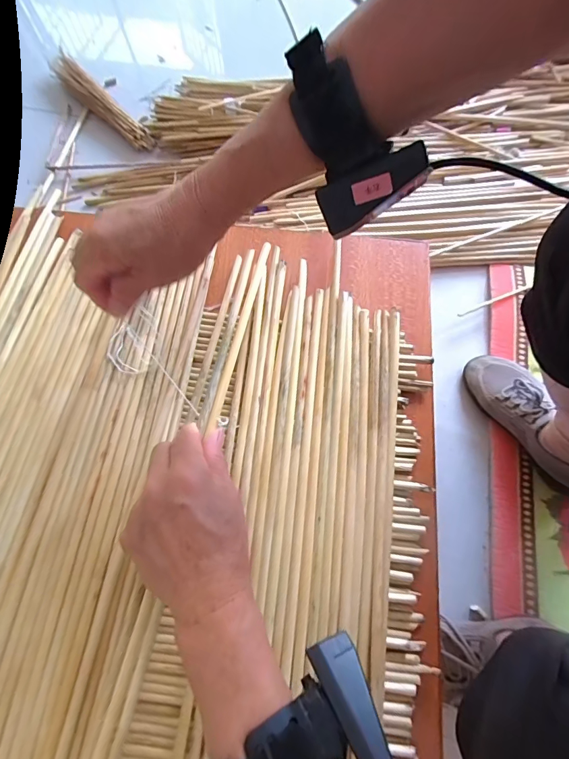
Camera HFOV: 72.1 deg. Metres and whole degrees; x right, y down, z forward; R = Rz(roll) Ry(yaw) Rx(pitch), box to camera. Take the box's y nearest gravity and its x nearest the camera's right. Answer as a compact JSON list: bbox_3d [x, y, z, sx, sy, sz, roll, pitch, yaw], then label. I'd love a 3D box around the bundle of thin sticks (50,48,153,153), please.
[{"bbox_3d":[-0.370,-0.563,0.787,0.293,0.046,0.048,42,75,14],"label":"bundle of thin sticks"}]

